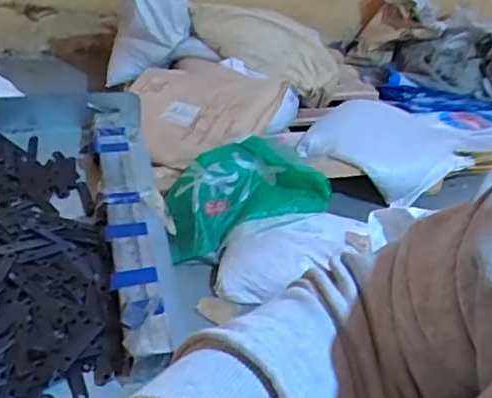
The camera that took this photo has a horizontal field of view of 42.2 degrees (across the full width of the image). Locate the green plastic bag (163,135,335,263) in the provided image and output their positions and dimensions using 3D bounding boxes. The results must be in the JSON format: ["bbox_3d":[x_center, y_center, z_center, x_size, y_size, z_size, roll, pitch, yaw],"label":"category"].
[{"bbox_3d":[-0.014,-0.011,1.895,0.542,0.186,0.274,-12,38,-25],"label":"green plastic bag"}]

